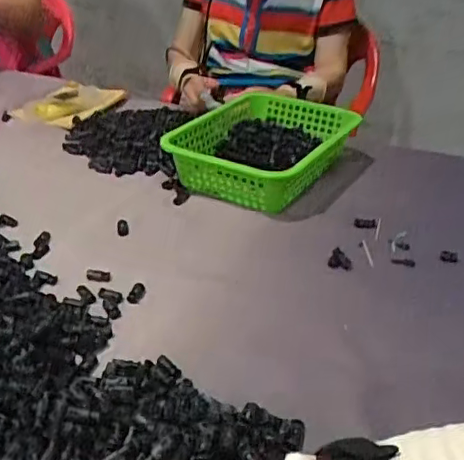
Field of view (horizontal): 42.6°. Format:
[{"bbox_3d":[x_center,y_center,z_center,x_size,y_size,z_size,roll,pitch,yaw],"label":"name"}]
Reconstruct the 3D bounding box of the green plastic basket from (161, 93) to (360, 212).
[{"bbox_3d":[0.053,-0.132,0.943,0.216,0.081,0.308,18,34,24],"label":"green plastic basket"}]

